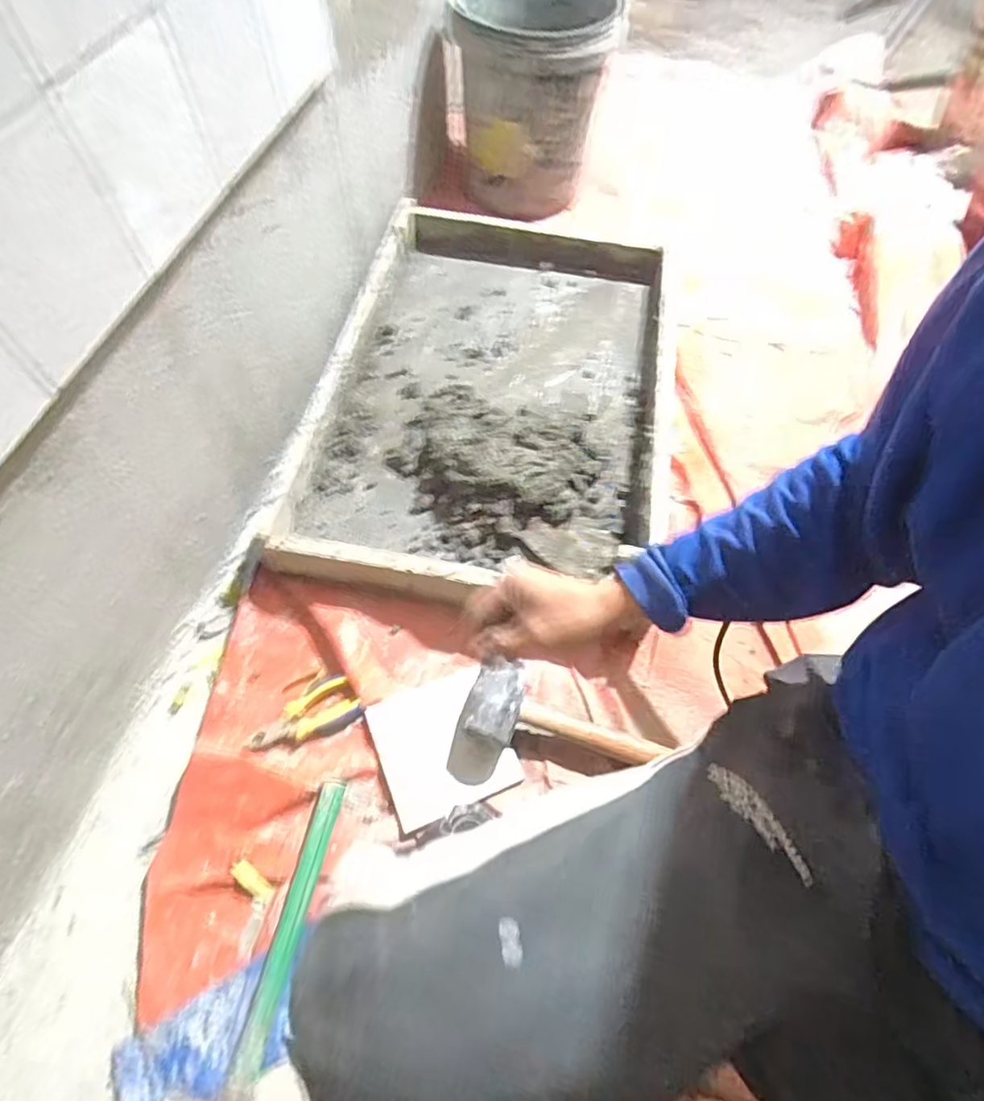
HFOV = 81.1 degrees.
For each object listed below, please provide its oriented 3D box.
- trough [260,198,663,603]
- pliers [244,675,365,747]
[{"bbox_3d":[-0.007,-0.265,0.931,0.464,0.105,0.750,9,63,5],"label":"trough"},{"bbox_3d":[-0.232,0.208,0.713,0.128,0.024,0.060,-28,65,-13],"label":"pliers"}]

